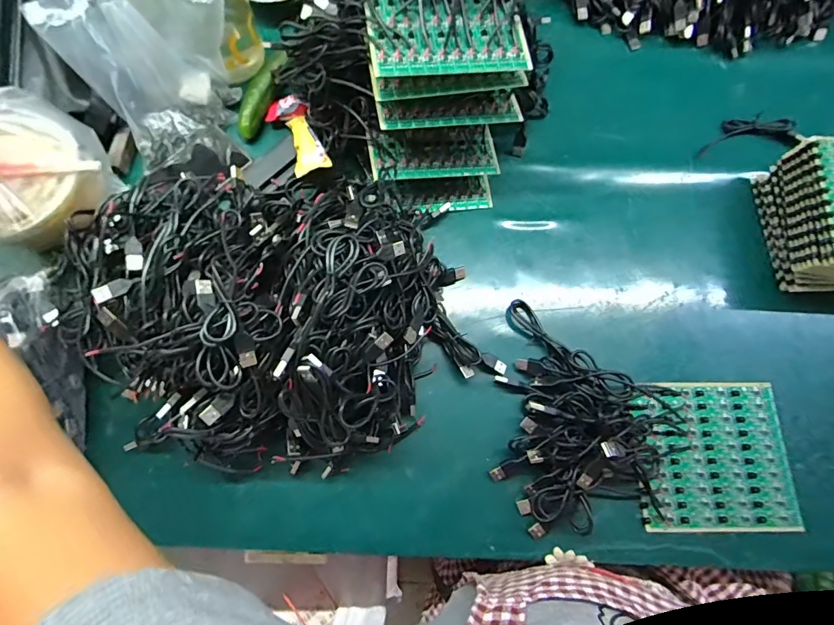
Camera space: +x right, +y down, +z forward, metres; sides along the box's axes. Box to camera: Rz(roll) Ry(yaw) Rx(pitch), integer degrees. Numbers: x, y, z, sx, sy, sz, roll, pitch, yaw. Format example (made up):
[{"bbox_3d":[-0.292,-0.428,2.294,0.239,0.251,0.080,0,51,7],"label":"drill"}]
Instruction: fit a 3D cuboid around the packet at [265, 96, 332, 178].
[{"bbox_3d":[-0.137,-0.206,0.509,0.045,0.018,0.127,-25,61,-8],"label":"packet"}]

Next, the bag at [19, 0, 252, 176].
[{"bbox_3d":[-0.281,-0.253,0.477,0.168,0.165,0.132,3,76,-1],"label":"bag"}]

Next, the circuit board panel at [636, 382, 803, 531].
[{"bbox_3d":[0.301,0.144,0.448,0.155,0.007,0.142,0,76,-2],"label":"circuit board panel"}]

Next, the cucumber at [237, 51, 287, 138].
[{"bbox_3d":[-0.189,-0.267,0.536,0.028,0.024,0.116,21,76,3],"label":"cucumber"}]

